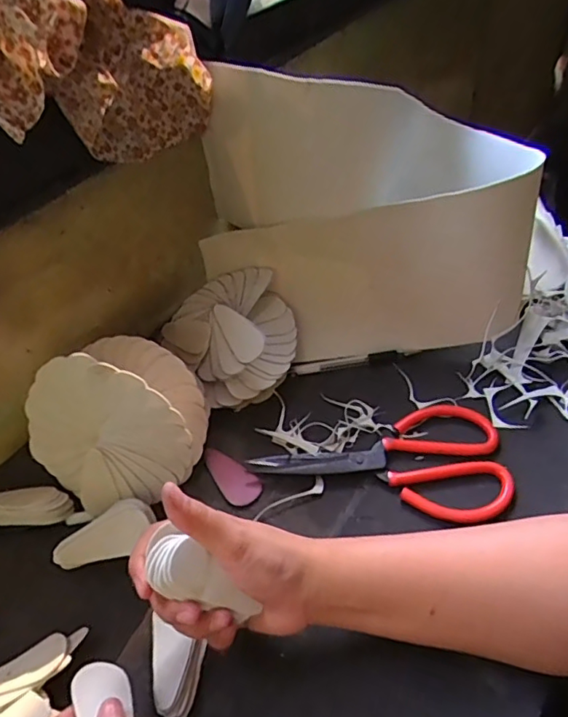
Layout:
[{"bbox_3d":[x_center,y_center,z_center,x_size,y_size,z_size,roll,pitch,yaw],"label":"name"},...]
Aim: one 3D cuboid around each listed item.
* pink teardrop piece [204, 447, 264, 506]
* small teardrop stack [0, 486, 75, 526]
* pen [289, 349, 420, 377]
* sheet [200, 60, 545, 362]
[{"bbox_3d":[-0.047,0.101,0.452,0.063,0.006,0.029,31,66,32],"label":"pink teardrop piece"},{"bbox_3d":[-0.212,0.119,0.430,0.073,0.028,0.032,3,47,9],"label":"small teardrop stack"},{"bbox_3d":[0.069,0.002,0.521,0.125,0.007,0.016,-7,46,0],"label":"pen"},{"bbox_3d":[0.075,-0.140,0.506,0.294,0.224,0.199,-10,46,-3],"label":"sheet"}]

